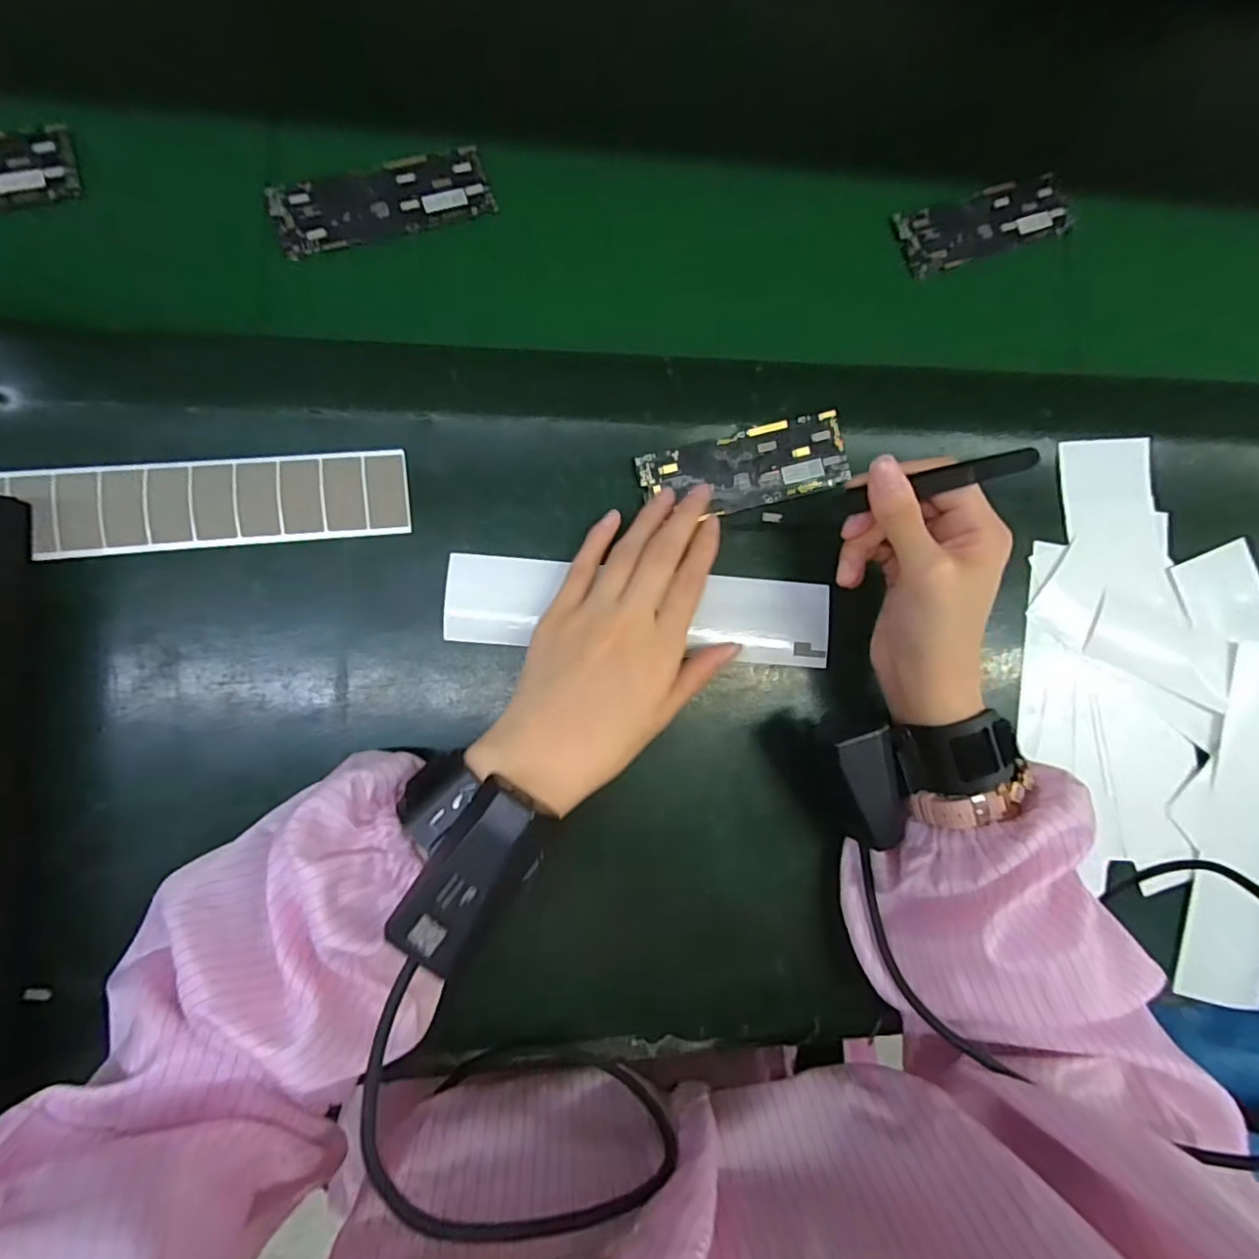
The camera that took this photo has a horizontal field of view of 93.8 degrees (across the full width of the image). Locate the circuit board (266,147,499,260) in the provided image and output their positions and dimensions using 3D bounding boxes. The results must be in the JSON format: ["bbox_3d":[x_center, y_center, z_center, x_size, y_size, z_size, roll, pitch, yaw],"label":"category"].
[{"bbox_3d":[-0.142,-0.249,0.342,0.122,0.009,0.044,-23,89,-7],"label":"circuit board"}]

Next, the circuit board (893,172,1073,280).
[{"bbox_3d":[0.234,-0.267,0.388,0.121,0.007,0.043,-20,88,-7],"label":"circuit board"}]

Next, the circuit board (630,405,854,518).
[{"bbox_3d":[0.067,-0.095,0.345,0.123,0.006,0.047,-9,87,-6],"label":"circuit board"}]

